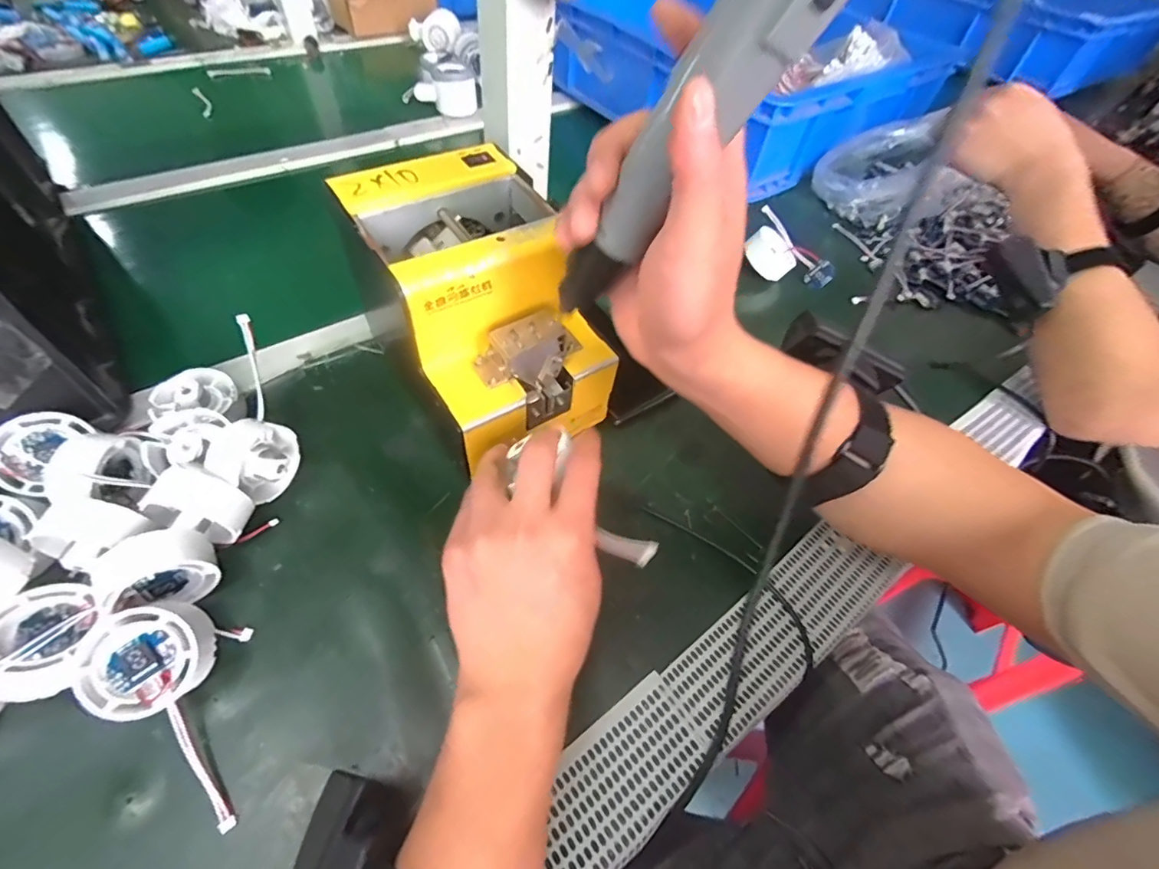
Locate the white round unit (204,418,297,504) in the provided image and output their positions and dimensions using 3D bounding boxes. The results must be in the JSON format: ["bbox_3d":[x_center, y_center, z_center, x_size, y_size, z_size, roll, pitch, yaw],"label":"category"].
[{"bbox_3d":[-0.218,0.017,0.336,0.042,0.044,0.052,-16,58,-14],"label":"white round unit"}]

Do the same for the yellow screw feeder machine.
[{"bbox_3d":[-0.062,-0.087,0.358,0.121,0.140,0.182,-26,60,-19],"label":"yellow screw feeder machine"}]

